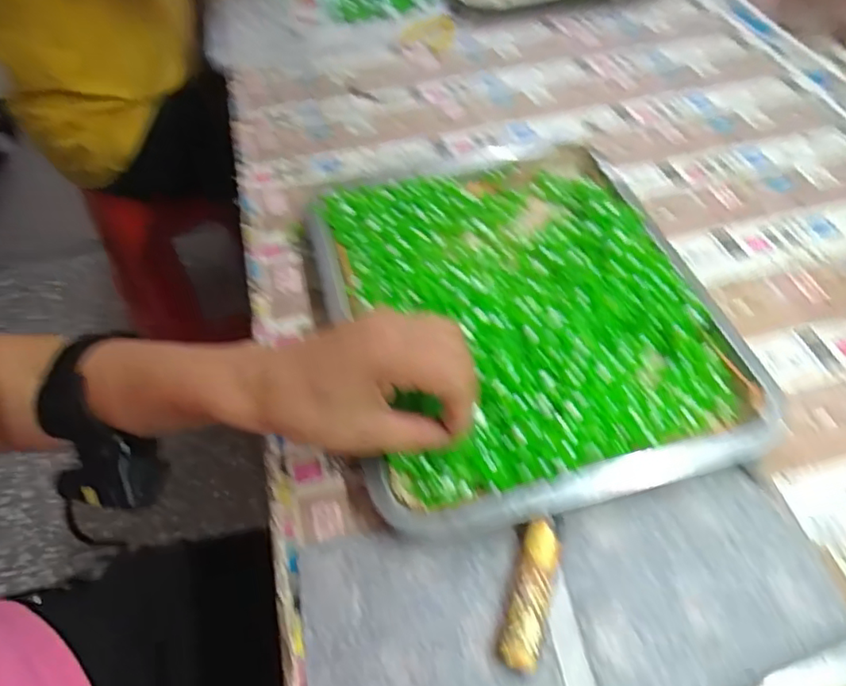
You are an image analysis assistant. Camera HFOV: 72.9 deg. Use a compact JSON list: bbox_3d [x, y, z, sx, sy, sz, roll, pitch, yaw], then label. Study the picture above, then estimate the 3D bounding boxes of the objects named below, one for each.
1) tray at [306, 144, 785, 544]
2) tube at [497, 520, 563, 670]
[{"bbox_3d":[0.066,-0.032,0.420,0.258,0.031,0.313,-15,53,-7],"label":"tray"},{"bbox_3d":[0.057,0.131,0.300,0.019,0.018,0.070,14,55,14],"label":"tube"}]

